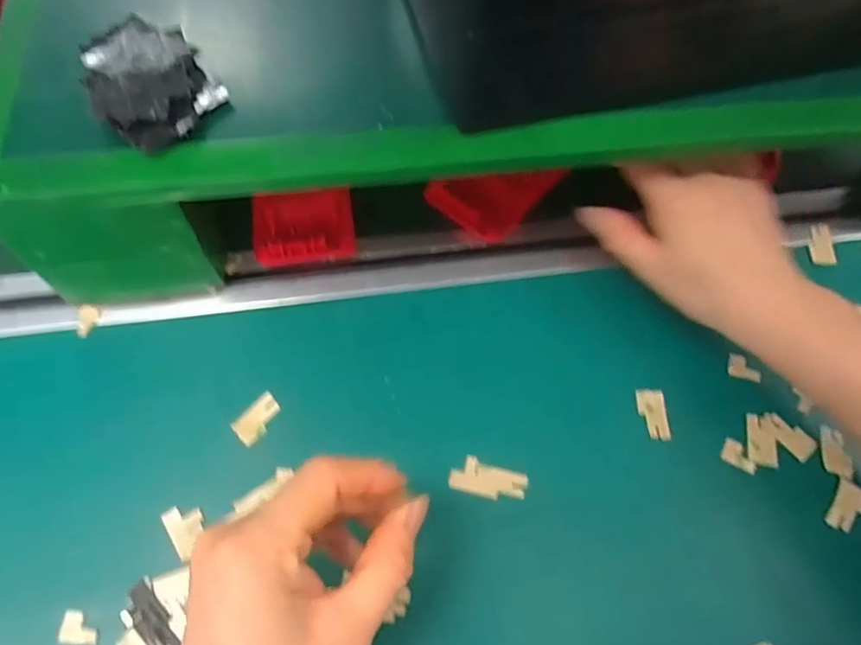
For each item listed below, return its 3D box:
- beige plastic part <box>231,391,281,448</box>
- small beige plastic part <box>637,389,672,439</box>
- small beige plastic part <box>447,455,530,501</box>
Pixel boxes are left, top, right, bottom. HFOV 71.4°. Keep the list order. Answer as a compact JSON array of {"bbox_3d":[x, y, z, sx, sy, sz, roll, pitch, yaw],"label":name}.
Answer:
[{"bbox_3d":[-0.096,0.053,0.335,0.017,0.004,0.029,37,68,16],"label":"beige plastic part"},{"bbox_3d":[0.128,0.053,0.344,0.015,0.004,0.030,-12,67,6],"label":"small beige plastic part"},{"bbox_3d":[0.031,0.086,0.324,0.040,0.004,0.019,17,64,7],"label":"small beige plastic part"}]

